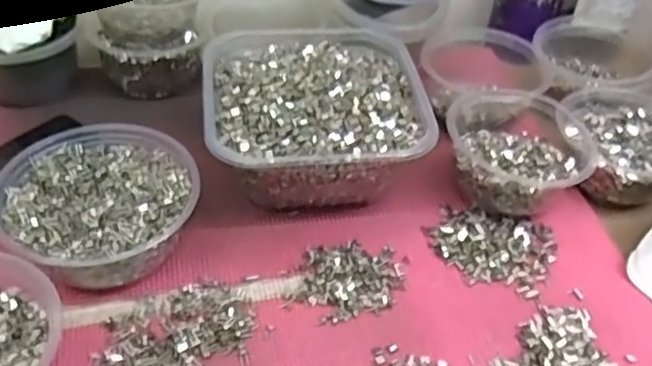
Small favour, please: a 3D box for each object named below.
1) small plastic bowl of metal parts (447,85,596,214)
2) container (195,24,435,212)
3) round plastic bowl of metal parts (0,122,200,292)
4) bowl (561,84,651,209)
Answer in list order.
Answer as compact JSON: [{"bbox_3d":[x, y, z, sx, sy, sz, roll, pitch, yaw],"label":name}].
[{"bbox_3d":[0.157,-0.028,0.549,0.117,0.059,0.125,24,48,17],"label":"small plastic bowl of metal parts"},{"bbox_3d":[-0.012,-0.058,0.551,0.169,0.081,0.177,-4,46,-9],"label":"container"},{"bbox_3d":[-0.163,0.018,0.479,0.130,0.057,0.128,3,45,-3],"label":"round plastic bowl of metal parts"},{"bbox_3d":[0.264,-0.035,0.580,0.108,0.042,0.112,1,46,-5],"label":"bowl"}]

